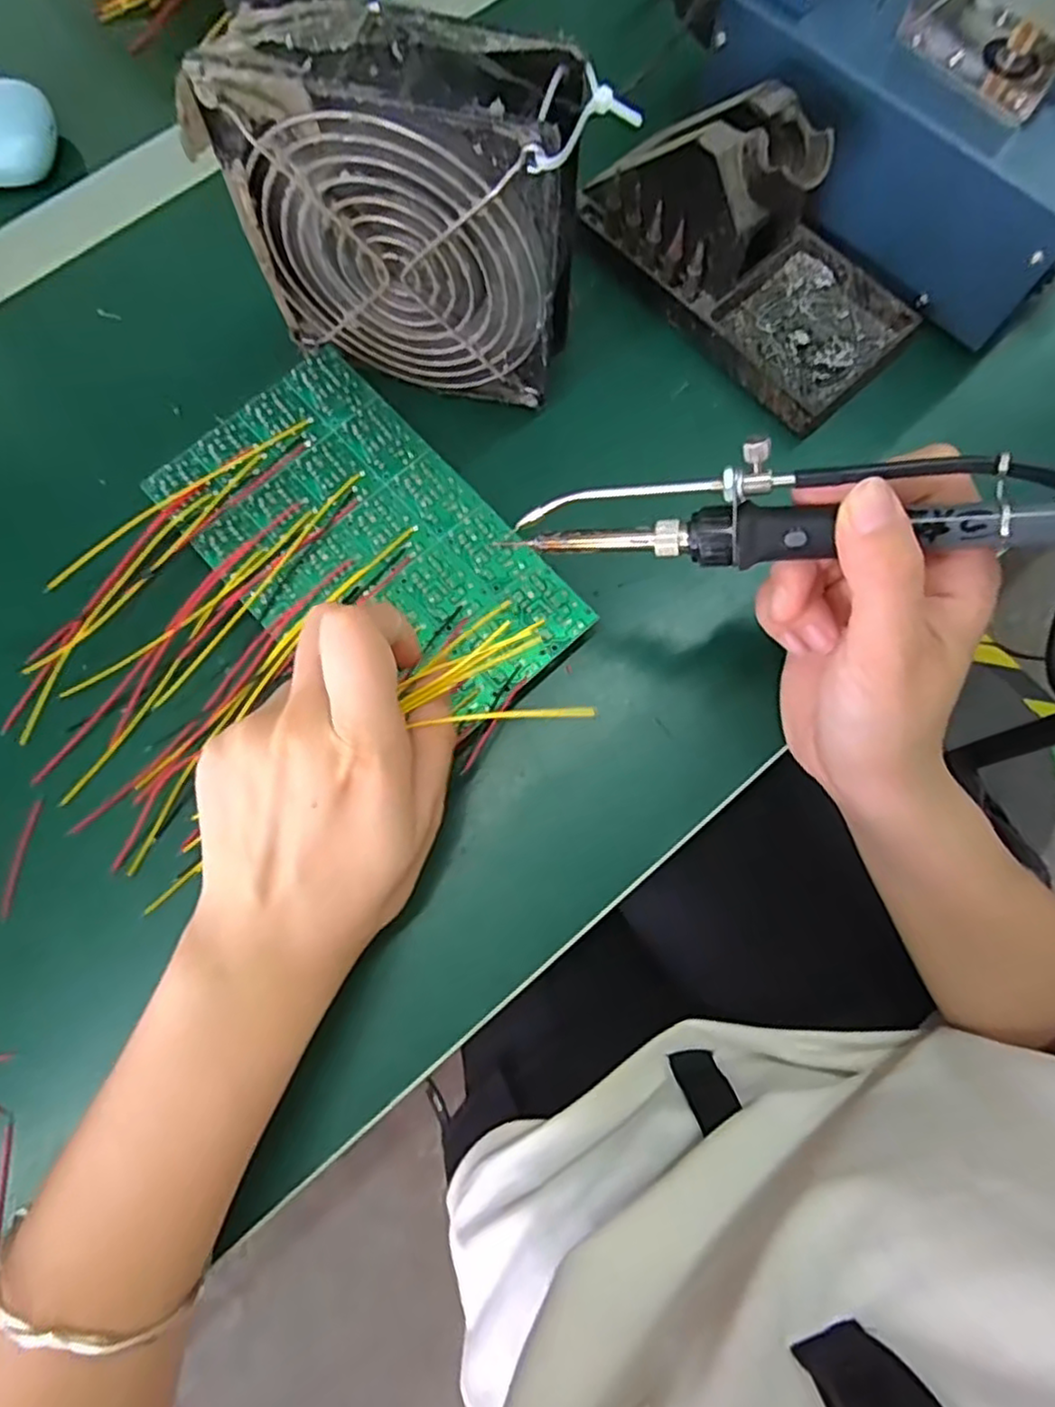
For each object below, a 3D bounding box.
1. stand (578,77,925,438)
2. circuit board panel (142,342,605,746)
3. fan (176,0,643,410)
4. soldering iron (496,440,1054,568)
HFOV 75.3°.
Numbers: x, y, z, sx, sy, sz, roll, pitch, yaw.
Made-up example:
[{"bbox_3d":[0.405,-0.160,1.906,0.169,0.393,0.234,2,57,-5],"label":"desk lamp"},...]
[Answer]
[{"bbox_3d":[0.101,-0.205,0.296,0.074,0.072,0.148,-42,80,-11],"label":"stand"},{"bbox_3d":[-0.067,-0.065,0.283,0.100,0.004,0.173,-41,80,-10],"label":"circuit board panel"},{"bbox_3d":[-0.040,-0.178,0.261,0.130,0.118,0.041,13,75,3],"label":"fan"},{"bbox_3d":[0.094,-0.059,0.206,0.199,0.028,0.025,3,75,17],"label":"soldering iron"}]

